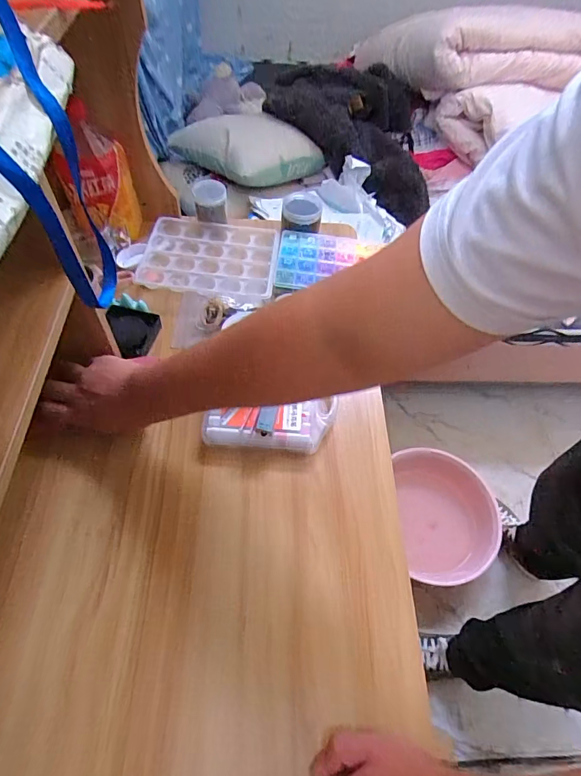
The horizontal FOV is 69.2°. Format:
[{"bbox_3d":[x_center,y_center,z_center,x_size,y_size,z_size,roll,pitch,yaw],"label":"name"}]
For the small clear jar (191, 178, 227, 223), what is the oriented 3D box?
[{"bbox_3d":[-0.136,-0.316,0.720,0.055,0.051,0.054,-9,59,-10],"label":"small clear jar"}]

